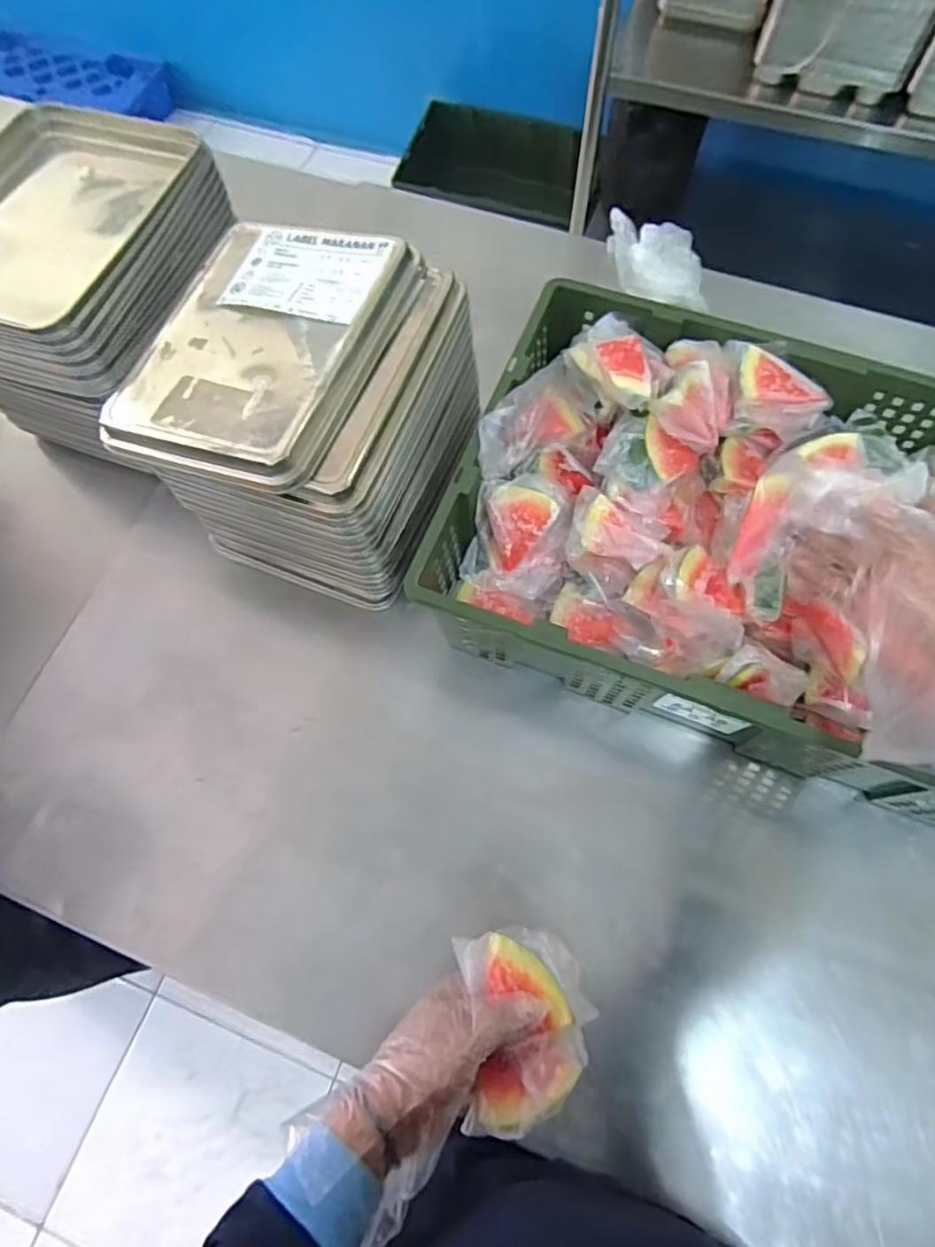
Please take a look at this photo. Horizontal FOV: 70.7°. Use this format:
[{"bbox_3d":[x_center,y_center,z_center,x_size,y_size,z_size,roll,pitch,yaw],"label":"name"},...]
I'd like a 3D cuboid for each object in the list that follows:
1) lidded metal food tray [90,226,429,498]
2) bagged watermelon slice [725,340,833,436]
[{"bbox_3d":[-0.187,-0.258,0.609,0.216,0.031,0.268,17,71,17],"label":"lidded metal food tray"},{"bbox_3d":[0.298,-0.222,0.642,0.100,0.050,0.079,10,83,-11],"label":"bagged watermelon slice"}]

